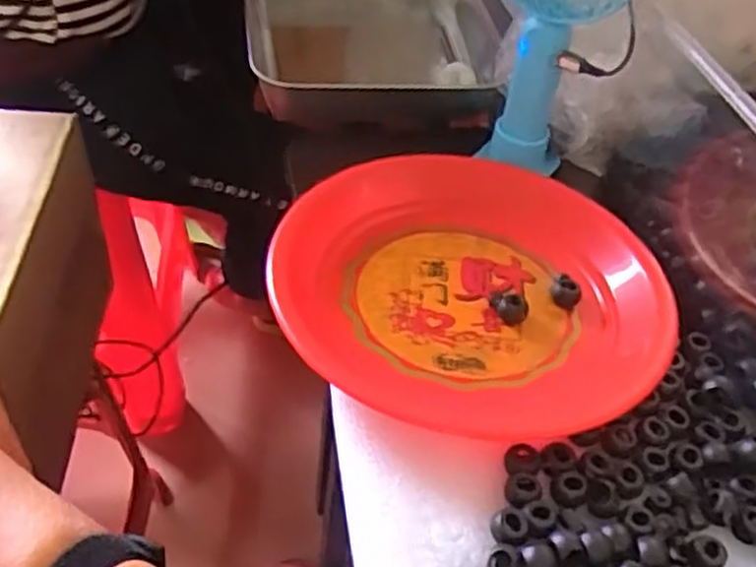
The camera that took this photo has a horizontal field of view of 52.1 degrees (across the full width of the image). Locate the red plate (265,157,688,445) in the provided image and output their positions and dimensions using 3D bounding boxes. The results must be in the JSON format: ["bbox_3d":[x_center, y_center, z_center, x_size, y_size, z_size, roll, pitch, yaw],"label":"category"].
[{"bbox_3d":[0.057,0.000,0.460,0.218,0.037,0.225,4,47,-4],"label":"red plate"}]

